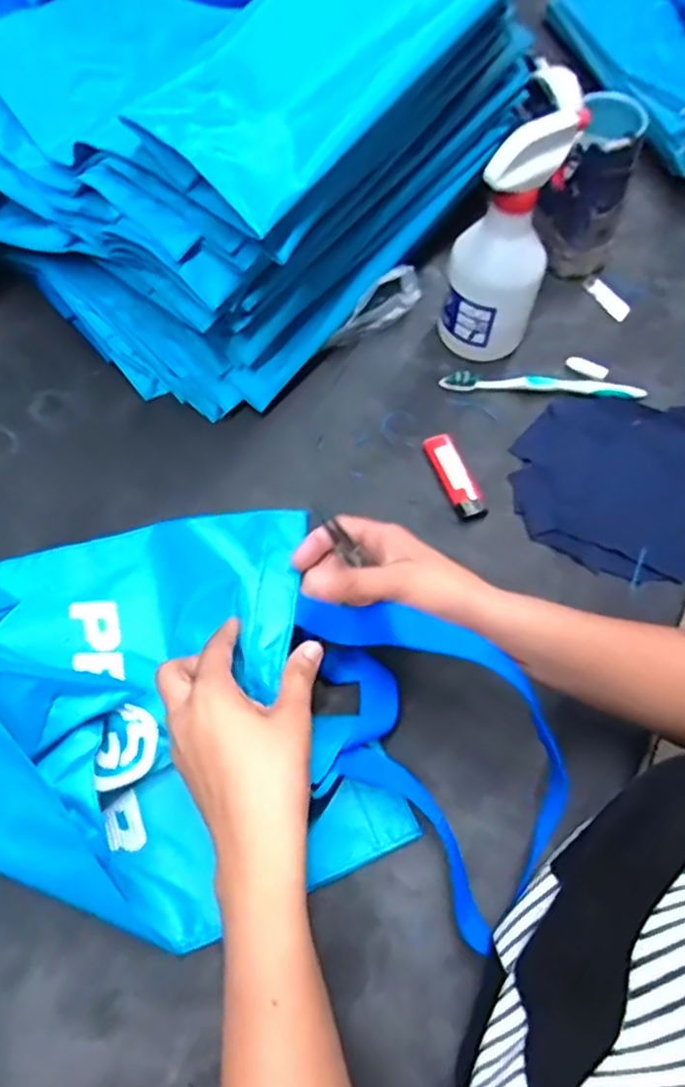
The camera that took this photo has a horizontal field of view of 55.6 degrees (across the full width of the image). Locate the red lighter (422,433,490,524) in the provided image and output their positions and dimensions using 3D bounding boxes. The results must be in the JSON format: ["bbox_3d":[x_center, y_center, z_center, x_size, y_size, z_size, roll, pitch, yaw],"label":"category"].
[{"bbox_3d":[0.092,-0.056,0.531,0.024,0.012,0.080,-18,64,-10],"label":"red lighter"}]

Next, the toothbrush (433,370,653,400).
[{"bbox_3d":[0.180,-0.141,0.576,0.177,0.013,0.018,2,62,0],"label":"toothbrush"}]

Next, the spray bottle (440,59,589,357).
[{"bbox_3d":[0.136,-0.250,0.531,0.078,0.185,0.092,18,63,8],"label":"spray bottle"}]

